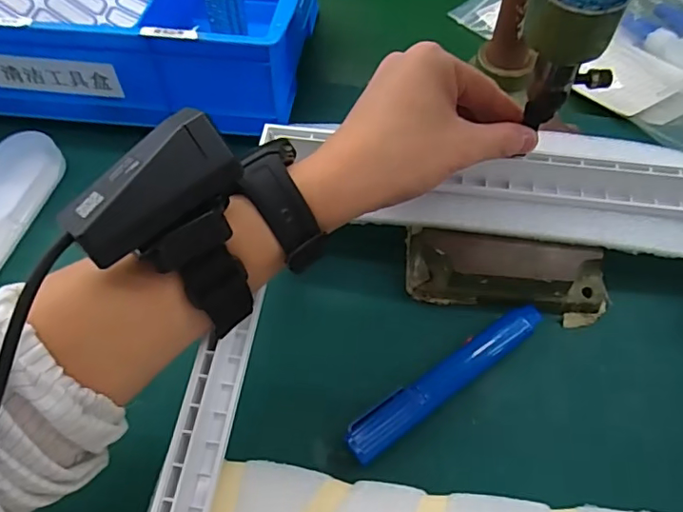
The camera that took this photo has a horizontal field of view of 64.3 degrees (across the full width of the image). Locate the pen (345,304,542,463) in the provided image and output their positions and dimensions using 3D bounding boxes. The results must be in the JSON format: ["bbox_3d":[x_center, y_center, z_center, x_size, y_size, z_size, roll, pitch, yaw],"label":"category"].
[{"bbox_3d":[0.062,0.073,0.324,0.139,0.016,0.024,-32,64,-17],"label":"pen"}]

